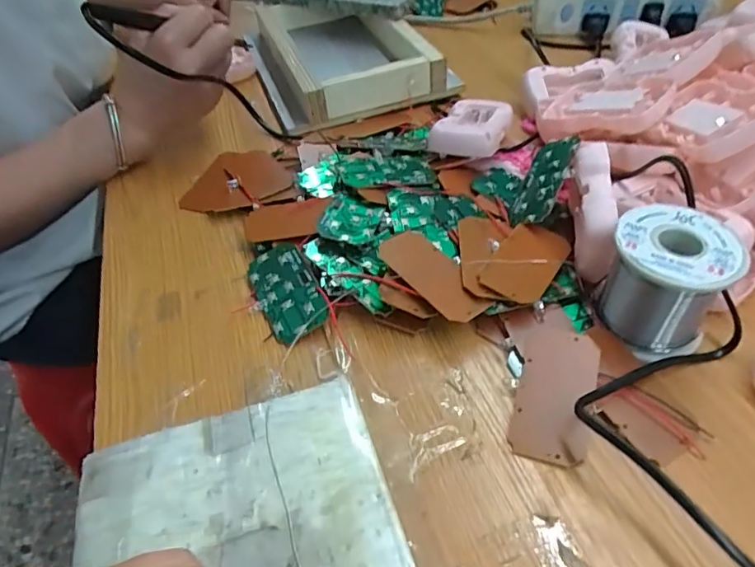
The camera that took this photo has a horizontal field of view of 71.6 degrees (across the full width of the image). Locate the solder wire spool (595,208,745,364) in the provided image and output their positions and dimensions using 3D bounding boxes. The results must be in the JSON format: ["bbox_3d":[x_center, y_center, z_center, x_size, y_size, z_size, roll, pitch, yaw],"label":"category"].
[{"bbox_3d":[0.158,-0.003,0.287,0.058,0.054,0.058,-25,49,-17],"label":"solder wire spool"}]

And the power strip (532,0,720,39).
[{"bbox_3d":[0.271,-0.310,0.577,0.187,0.042,0.028,3,47,8],"label":"power strip"}]

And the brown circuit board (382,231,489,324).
[{"bbox_3d":[0.034,-0.006,0.319,0.041,0.004,0.075,-23,53,-32],"label":"brown circuit board"}]

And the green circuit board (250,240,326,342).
[{"bbox_3d":[-0.059,0.004,0.336,0.038,0.004,0.073,-33,54,1],"label":"green circuit board"}]

